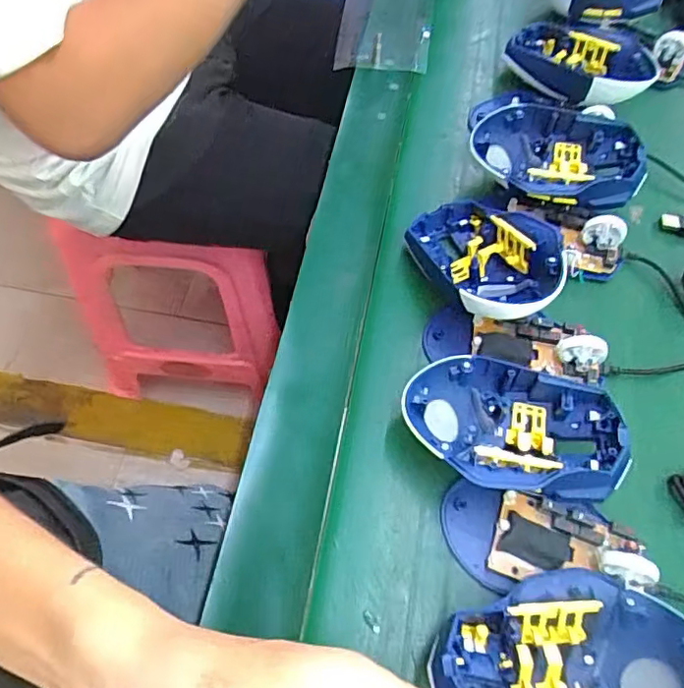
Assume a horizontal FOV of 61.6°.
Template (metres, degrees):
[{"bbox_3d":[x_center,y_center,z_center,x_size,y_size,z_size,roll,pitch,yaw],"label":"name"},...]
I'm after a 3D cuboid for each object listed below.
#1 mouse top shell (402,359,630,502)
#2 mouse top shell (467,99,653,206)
[{"bbox_3d":[0.092,0.050,0.321,0.119,0.042,0.073,16,62,5],"label":"mouse top shell"},{"bbox_3d":[0.151,-0.128,0.416,0.119,0.044,0.073,16,62,5],"label":"mouse top shell"}]

